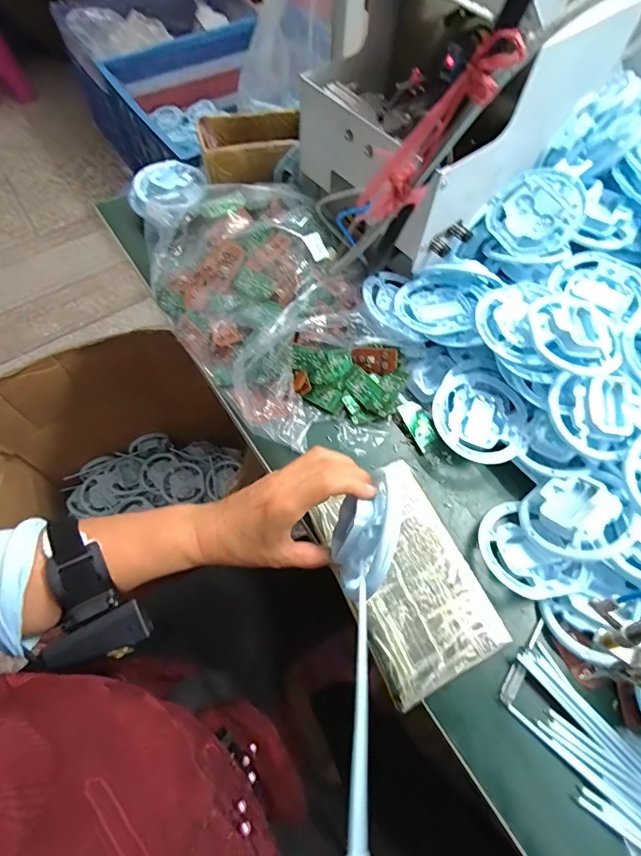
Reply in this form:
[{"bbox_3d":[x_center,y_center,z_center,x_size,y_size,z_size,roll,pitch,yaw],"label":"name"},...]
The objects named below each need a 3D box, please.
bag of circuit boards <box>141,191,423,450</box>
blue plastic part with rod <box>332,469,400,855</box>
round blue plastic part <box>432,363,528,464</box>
[{"bbox_3d":[-0.061,-0.152,0.546,0.210,0.096,0.368,-31,68,-16],"label":"bag of circuit boards"},{"bbox_3d":[0.022,0.131,0.290,0.016,0.070,0.227,30,45,-18],"label":"blue plastic part with rod"},{"bbox_3d":[0.179,-0.017,0.506,0.102,0.018,0.119,14,63,5],"label":"round blue plastic part"}]

